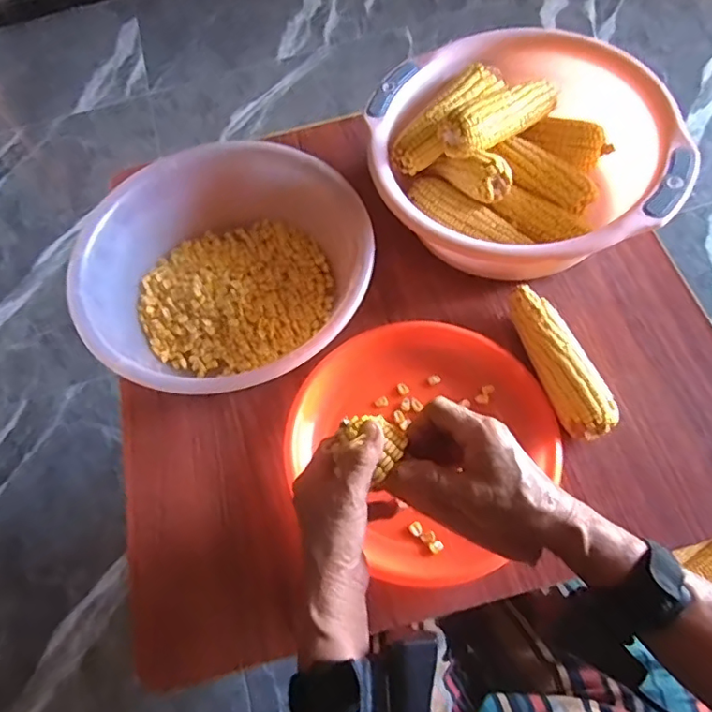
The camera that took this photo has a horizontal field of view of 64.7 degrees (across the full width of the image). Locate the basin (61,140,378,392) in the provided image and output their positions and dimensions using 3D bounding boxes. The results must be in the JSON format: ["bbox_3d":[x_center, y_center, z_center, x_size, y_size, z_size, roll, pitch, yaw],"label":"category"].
[{"bbox_3d":[-0.124,-0.076,0.561,0.268,0.096,0.261,-2,64,5],"label":"basin"}]

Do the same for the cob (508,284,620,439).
[{"bbox_3d":[0.184,0.003,0.521,0.043,0.043,0.152,-20,64,-4],"label":"cob"}]

